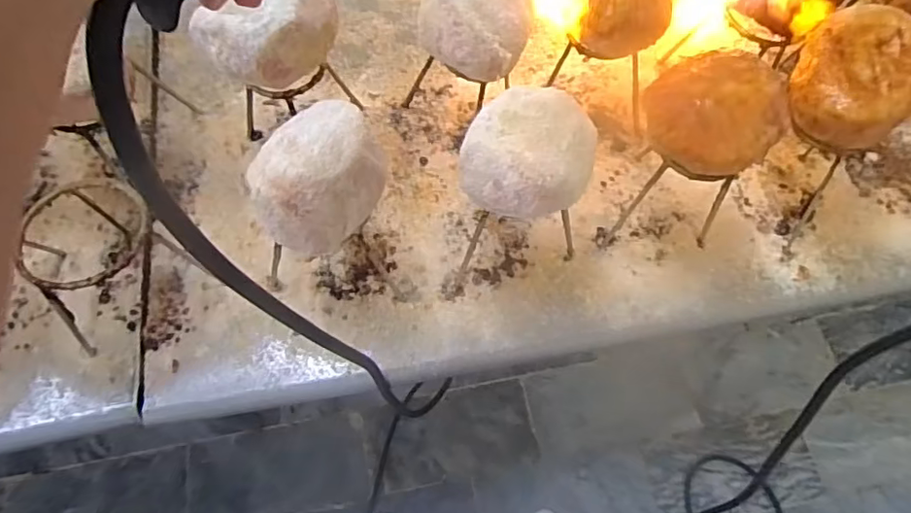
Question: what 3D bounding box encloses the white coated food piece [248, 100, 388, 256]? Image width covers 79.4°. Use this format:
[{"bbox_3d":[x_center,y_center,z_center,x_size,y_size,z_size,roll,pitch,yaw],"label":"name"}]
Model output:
[{"bbox_3d":[-0.122,-0.069,0.487,0.087,0.087,0.122,34,70,14],"label":"white coated food piece"}]

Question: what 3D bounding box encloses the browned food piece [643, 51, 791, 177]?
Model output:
[{"bbox_3d":[0.247,-0.139,0.535,0.100,0.080,0.125,-24,68,-11],"label":"browned food piece"}]

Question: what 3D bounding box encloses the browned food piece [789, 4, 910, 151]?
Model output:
[{"bbox_3d":[0.422,-0.190,0.582,0.109,0.080,0.132,14,66,6],"label":"browned food piece"}]

